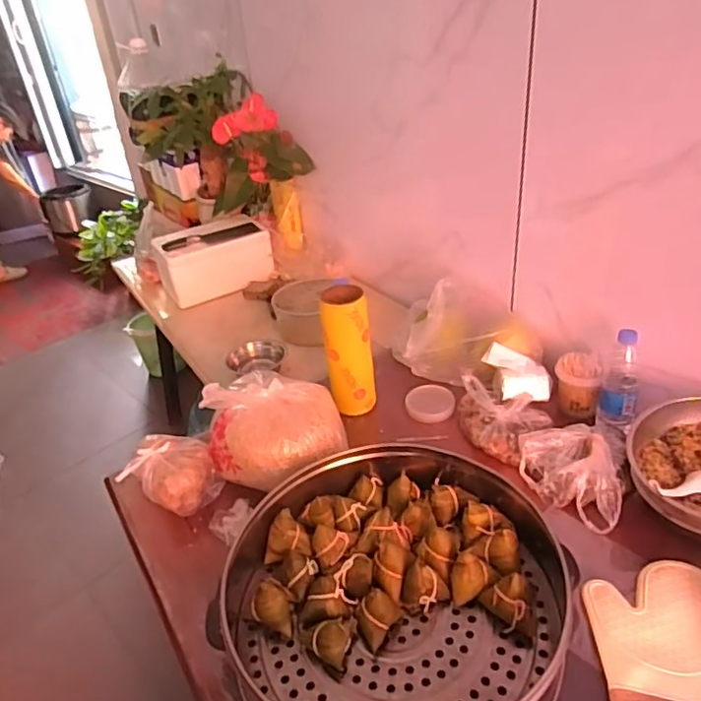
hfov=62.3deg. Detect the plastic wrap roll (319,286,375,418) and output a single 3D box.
[{"bbox_3d":[-0.003,-0.001,1.207,0.093,0.250,0.071,-10,33,-6],"label":"plastic wrap roll"}]

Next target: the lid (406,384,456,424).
[{"bbox_3d":[0.171,0.111,1.249,0.103,0.023,0.101,-4,32,3],"label":"lid"}]

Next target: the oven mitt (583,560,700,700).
[{"bbox_3d":[0.422,0.396,0.757,0.190,0.034,0.277,0,33,9],"label":"oven mitt"}]

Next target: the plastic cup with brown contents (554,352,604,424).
[{"bbox_3d":[0.460,0.071,1.178,0.085,0.107,0.096,5,34,17],"label":"plastic cup with brown contents"}]

